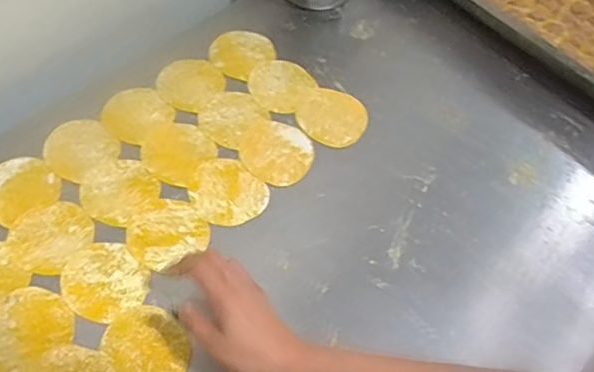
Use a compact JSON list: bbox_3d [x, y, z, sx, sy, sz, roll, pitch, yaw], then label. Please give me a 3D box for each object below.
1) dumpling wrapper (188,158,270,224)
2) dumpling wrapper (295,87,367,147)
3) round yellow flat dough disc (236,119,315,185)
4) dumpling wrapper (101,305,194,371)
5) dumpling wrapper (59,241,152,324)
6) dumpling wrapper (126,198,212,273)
[{"bbox_3d":[-0.078,0.006,0.624,0.086,0.004,0.075,40,65,18],"label":"dumpling wrapper"},{"bbox_3d":[0.043,-0.085,0.686,0.085,0.005,0.076,23,64,14],"label":"dumpling wrapper"},{"bbox_3d":[-0.023,-0.040,0.653,0.084,0.004,0.080,2,59,-3],"label":"round yellow flat dough disc"},{"bbox_3d":[-0.144,0.156,0.530,0.077,0.004,0.084,0,62,0],"label":"dumpling wrapper"},{"bbox_3d":[-0.194,0.093,0.564,0.081,0.004,0.075,41,65,19],"label":"dumpling wrapper"},{"bbox_3d":[-0.136,0.048,0.589,0.077,0.004,0.071,-37,68,-22],"label":"dumpling wrapper"}]

